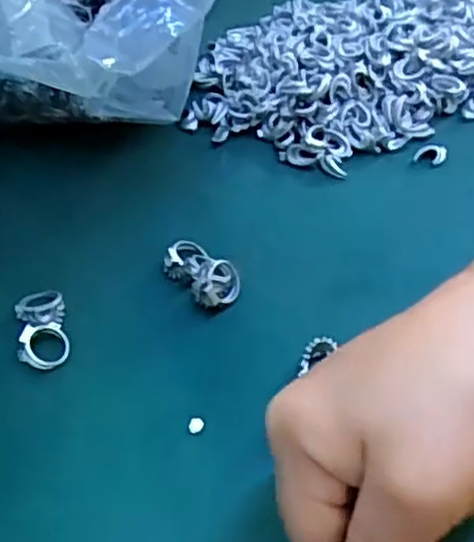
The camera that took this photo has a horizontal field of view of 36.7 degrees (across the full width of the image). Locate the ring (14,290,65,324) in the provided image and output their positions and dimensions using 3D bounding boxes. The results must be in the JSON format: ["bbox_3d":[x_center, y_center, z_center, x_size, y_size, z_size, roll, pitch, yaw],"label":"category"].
[{"bbox_3d":[-0.091,0.016,0.331,0.022,0.008,0.022,1,50,-1],"label":"ring"}]

